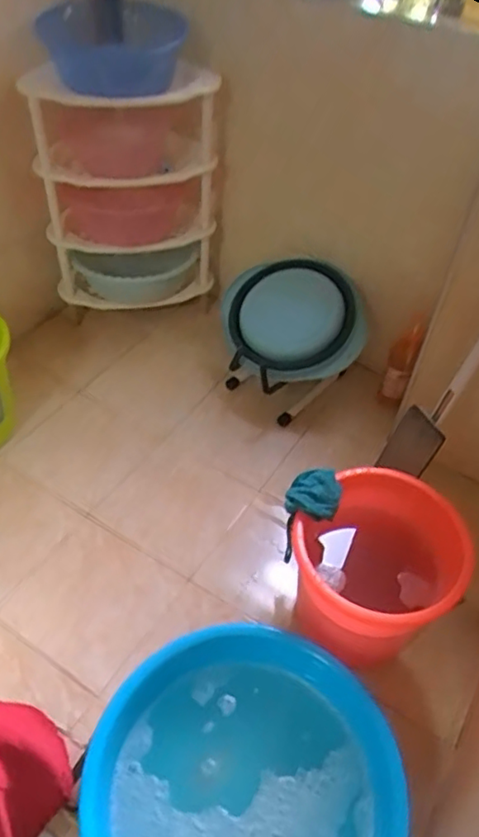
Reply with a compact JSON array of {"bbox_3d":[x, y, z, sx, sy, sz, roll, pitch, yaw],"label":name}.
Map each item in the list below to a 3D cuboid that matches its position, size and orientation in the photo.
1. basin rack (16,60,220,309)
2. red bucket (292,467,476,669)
[{"bbox_3d":[-0.282,-0.637,1.676,0.431,0.654,0.299,5,47,0],"label":"basin rack"},{"bbox_3d":[0.249,0.318,1.207,0.295,0.308,0.303,2,47,-2],"label":"red bucket"}]

